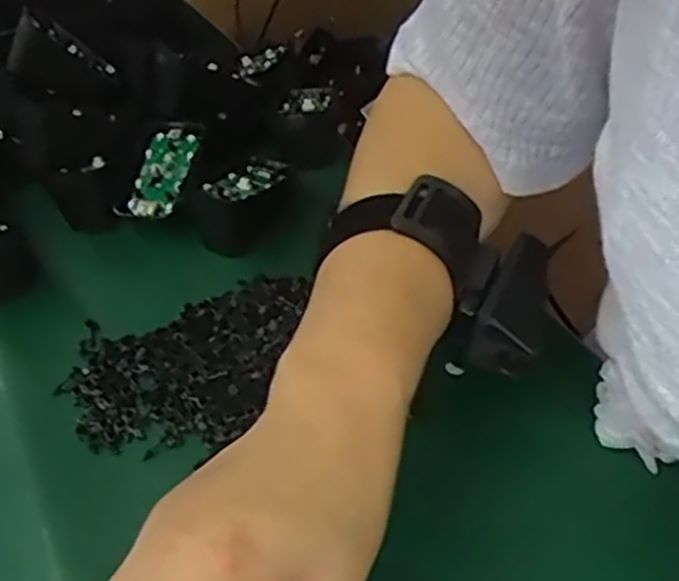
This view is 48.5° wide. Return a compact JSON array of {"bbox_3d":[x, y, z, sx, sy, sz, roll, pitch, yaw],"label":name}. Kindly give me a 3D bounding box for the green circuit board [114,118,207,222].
[{"bbox_3d":[-0.108,-0.074,0.458,0.035,0.008,0.072,11,64,18],"label":"green circuit board"}]

